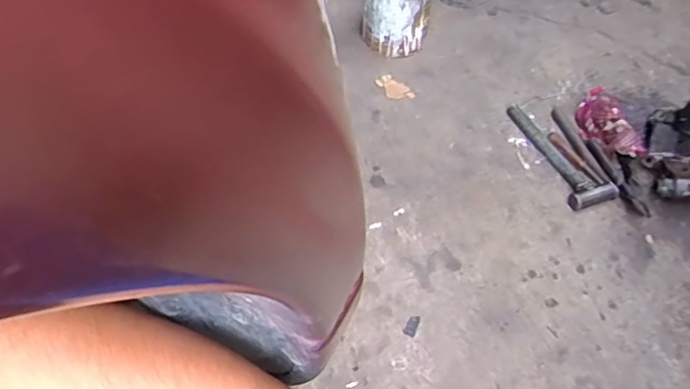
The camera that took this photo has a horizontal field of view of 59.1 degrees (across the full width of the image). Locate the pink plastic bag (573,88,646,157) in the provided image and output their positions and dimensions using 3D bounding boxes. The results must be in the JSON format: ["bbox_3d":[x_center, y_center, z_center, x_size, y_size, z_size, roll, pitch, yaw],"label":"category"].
[{"bbox_3d":[0.538,-0.144,1.246,0.078,0.061,0.188,-4,49,-4],"label":"pink plastic bag"}]

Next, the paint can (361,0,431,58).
[{"bbox_3d":[0.123,-0.465,1.466,0.169,0.193,0.169,0,49,0],"label":"paint can"}]

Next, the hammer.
[{"bbox_3d":[0.443,-0.090,1.252,0.089,0.031,0.303,-12,50,-10],"label":"hammer"}]

